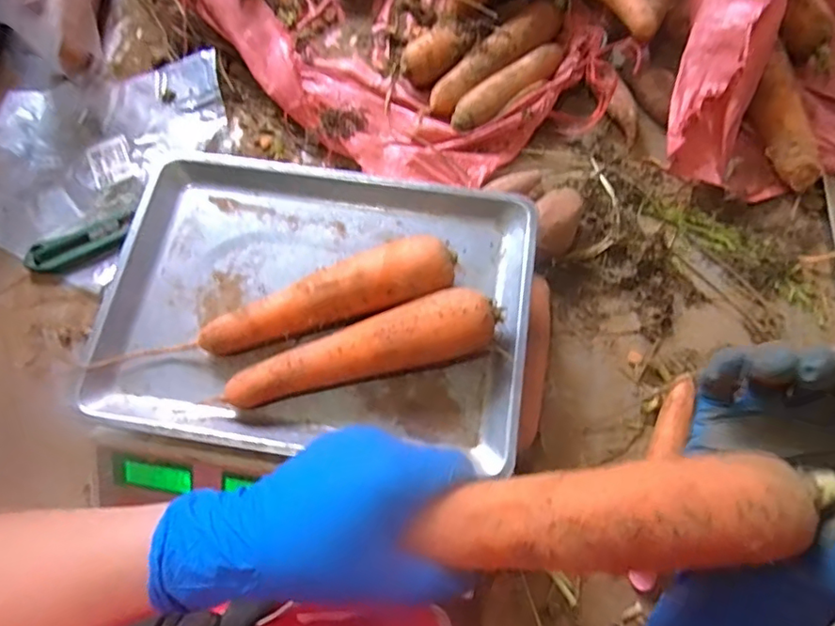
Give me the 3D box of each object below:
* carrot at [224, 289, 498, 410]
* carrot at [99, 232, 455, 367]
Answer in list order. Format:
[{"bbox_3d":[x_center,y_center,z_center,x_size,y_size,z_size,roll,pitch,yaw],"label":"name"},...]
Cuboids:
[{"bbox_3d":[-0.037,0.026,0.432,0.197,0.046,0.048,-13,71,-3],"label":"carrot"},{"bbox_3d":[-0.095,0.000,0.443,0.254,0.047,0.052,-18,71,-5],"label":"carrot"}]

